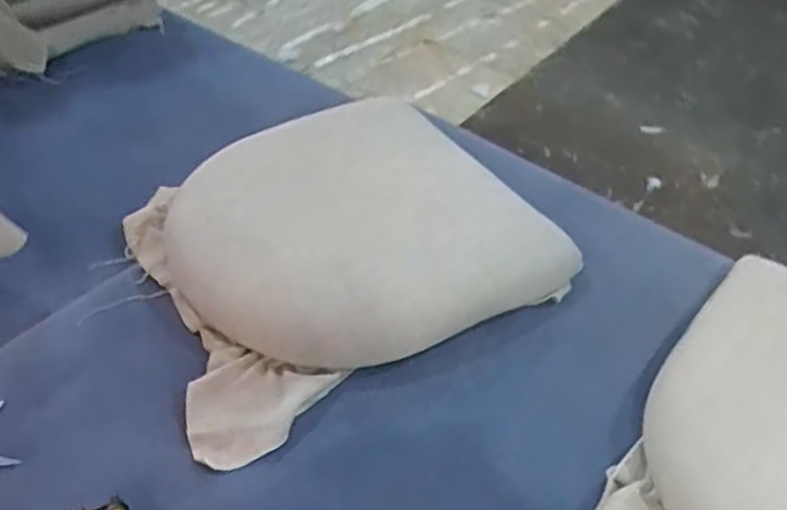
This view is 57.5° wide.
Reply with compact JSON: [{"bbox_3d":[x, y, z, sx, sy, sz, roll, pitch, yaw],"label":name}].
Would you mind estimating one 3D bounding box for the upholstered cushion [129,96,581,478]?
[{"bbox_3d":[-0.090,-0.031,0.932,0.506,0.127,0.423,-24,50,-25],"label":"upholstered cushion"}]

